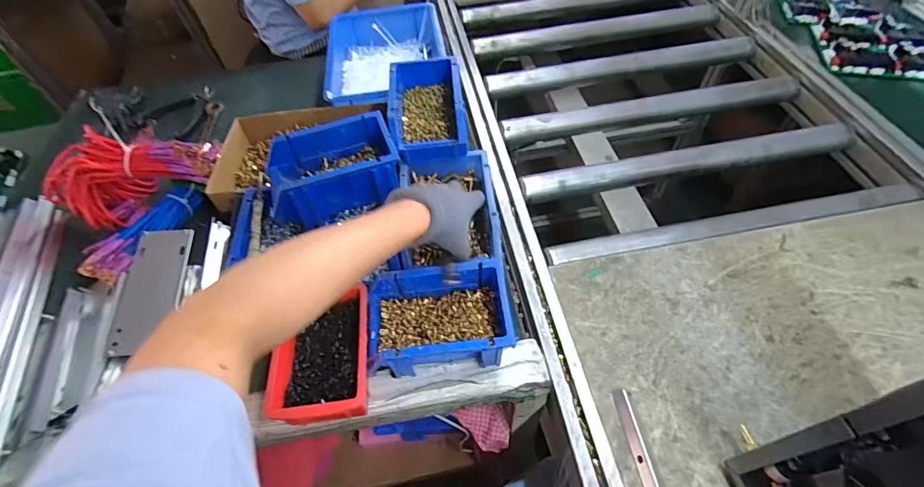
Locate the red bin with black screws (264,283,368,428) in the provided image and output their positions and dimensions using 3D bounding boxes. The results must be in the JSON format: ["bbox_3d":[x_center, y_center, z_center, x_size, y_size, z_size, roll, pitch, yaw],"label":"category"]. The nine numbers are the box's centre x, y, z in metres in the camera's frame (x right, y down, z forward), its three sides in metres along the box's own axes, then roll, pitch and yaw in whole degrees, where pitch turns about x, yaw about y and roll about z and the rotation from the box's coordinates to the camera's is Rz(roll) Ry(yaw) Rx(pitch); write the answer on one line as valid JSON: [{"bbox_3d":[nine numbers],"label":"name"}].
[{"bbox_3d":[-0.152,0.124,0.477,0.099,0.055,0.150,-8,54,-2],"label":"red bin with black screws"}]

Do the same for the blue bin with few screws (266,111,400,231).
[{"bbox_3d":[-0.159,-0.096,0.527,0.151,0.053,0.098,-19,55,-10],"label":"blue bin with few screws"}]

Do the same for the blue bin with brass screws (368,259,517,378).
[{"bbox_3d":[-0.026,0.084,0.481,0.156,0.074,0.116,-3,54,2],"label":"blue bin with brass screws"}]

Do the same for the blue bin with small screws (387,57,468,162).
[{"bbox_3d":[-0.050,-0.199,0.606,0.096,0.060,0.171,-6,54,-1],"label":"blue bin with small screws"}]

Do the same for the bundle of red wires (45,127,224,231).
[{"bbox_3d":[-0.475,-0.095,0.625,0.217,0.107,0.103,-21,56,-11],"label":"bundle of red wires"}]

